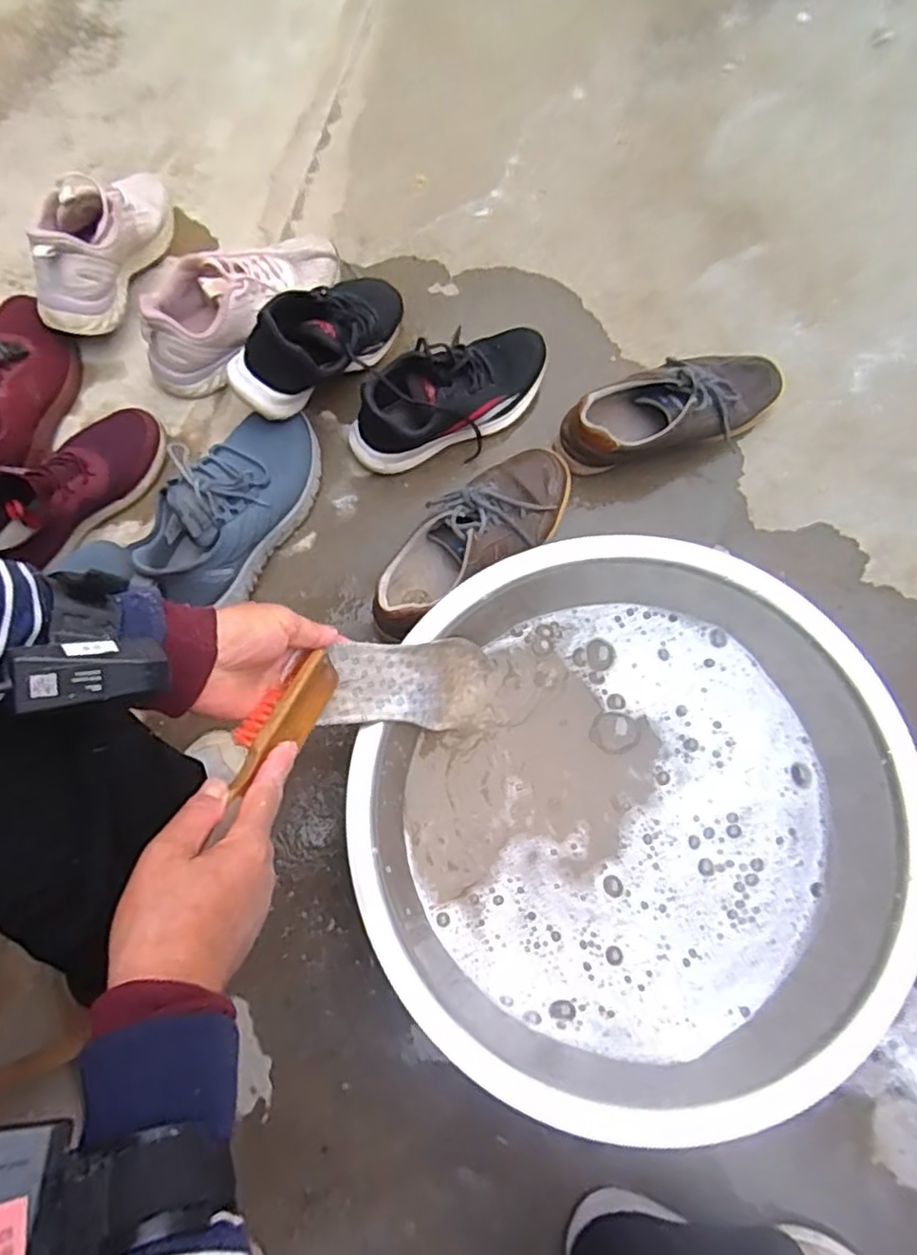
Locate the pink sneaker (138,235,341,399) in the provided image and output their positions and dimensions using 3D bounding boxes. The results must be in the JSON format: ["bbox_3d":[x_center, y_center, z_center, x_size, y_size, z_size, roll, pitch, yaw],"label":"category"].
[{"bbox_3d":[-0.244,-0.369,0.767,0.255,0.094,0.099,-35,76,-11],"label":"pink sneaker"}]

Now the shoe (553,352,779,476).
[{"bbox_3d":[0.236,-0.245,0.751,0.260,0.079,0.108,-27,75,-9],"label":"shoe"}]

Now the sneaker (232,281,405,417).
[{"bbox_3d":[-0.143,-0.321,0.736,0.112,0.093,0.245,34,55,9],"label":"sneaker"}]

